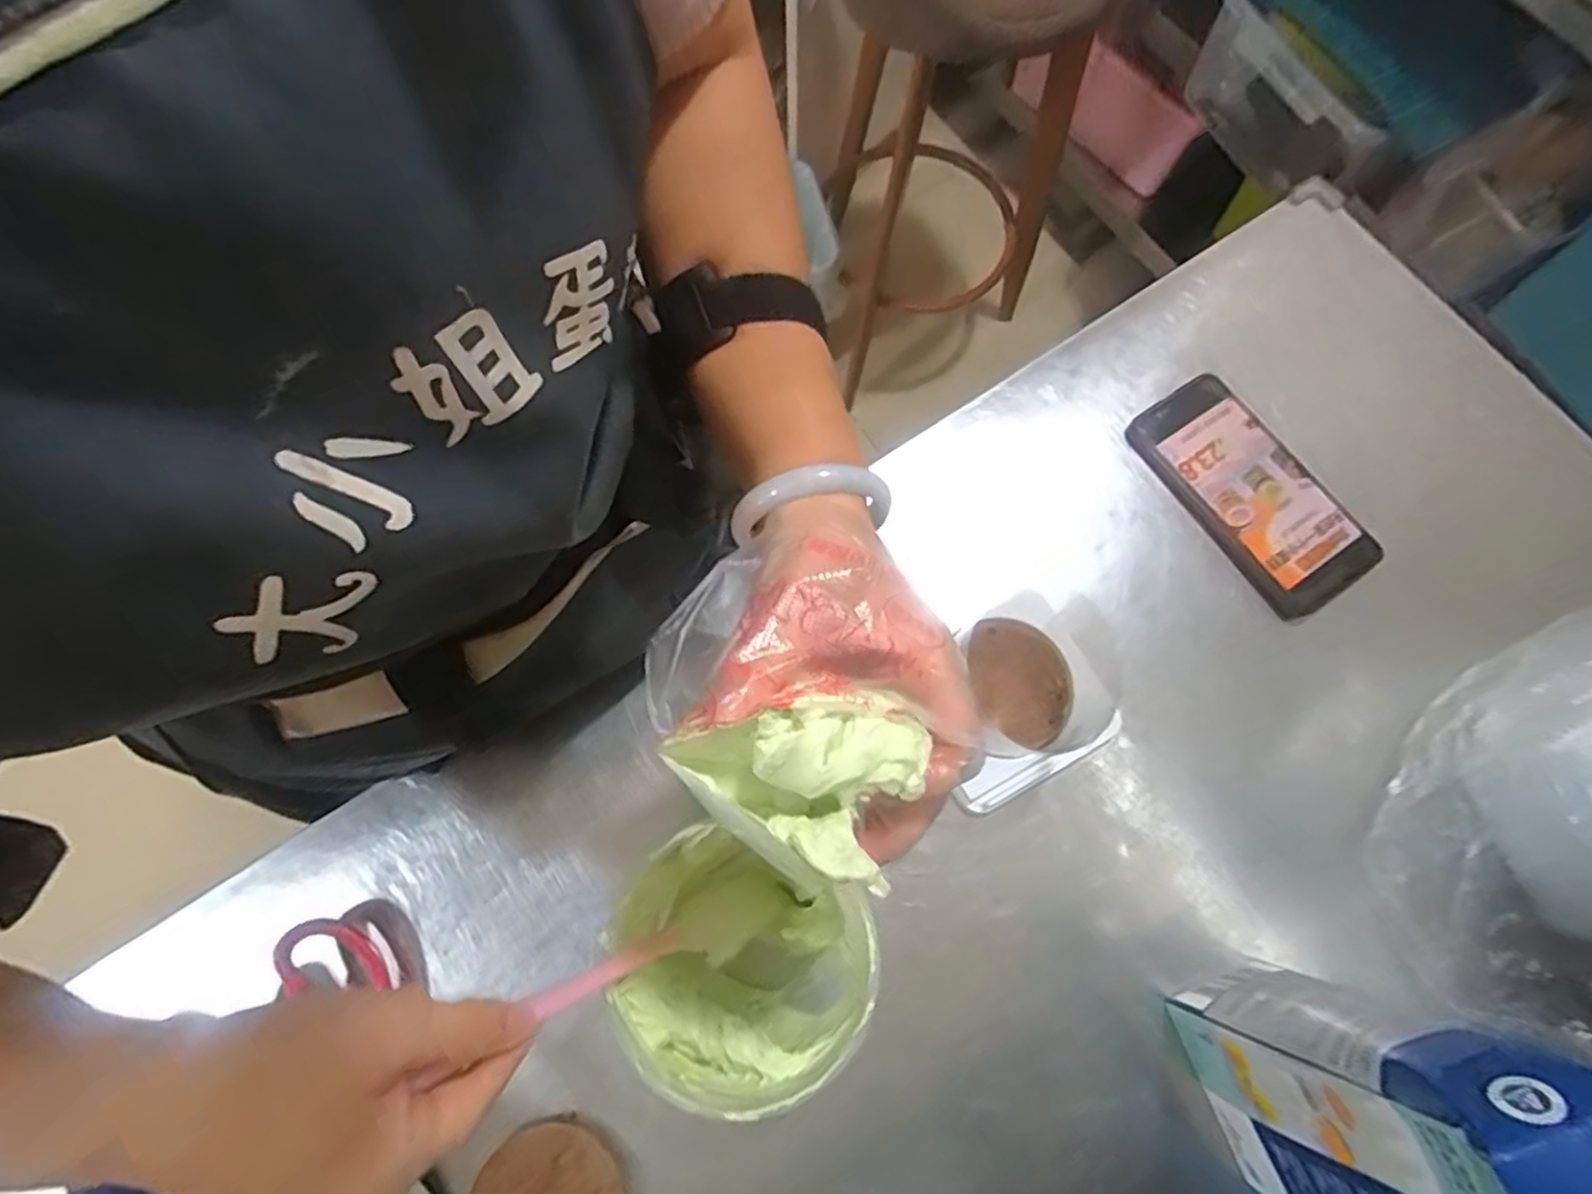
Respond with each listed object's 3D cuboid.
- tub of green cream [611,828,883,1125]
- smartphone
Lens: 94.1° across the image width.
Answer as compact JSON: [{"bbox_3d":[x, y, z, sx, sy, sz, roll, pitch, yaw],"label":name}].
[{"bbox_3d":[-0.029,0.184,0.372,0.122,0.079,0.106,25,76,6],"label":"tub of green cream"},{"bbox_3d":[0.291,-0.067,0.473,0.080,0.012,0.161,-32,77,-9],"label":"smartphone"}]

